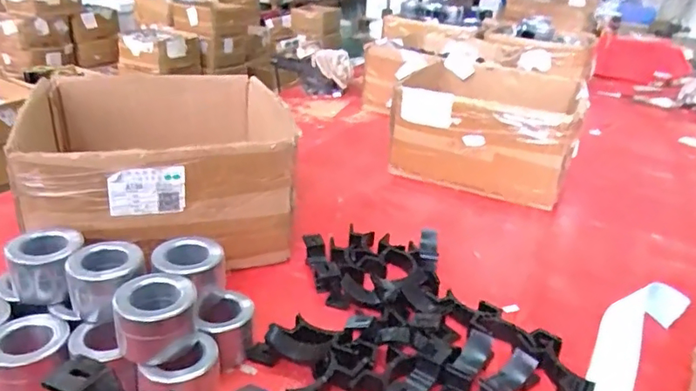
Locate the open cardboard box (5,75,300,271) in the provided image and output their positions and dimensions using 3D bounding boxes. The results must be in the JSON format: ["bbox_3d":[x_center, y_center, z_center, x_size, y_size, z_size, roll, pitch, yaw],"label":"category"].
[{"bbox_3d":[-0.281,-0.060,0.814,0.346,0.184,0.443,-7,27,-21],"label":"open cardboard box"}]

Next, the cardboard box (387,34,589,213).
[{"bbox_3d":[0.280,-0.145,1.086,0.332,0.169,0.343,13,27,19],"label":"cardboard box"}]

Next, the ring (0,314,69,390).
[{"bbox_3d":[-0.298,0.153,0.499,0.069,0.052,0.071,-7,28,-22],"label":"ring"}]

